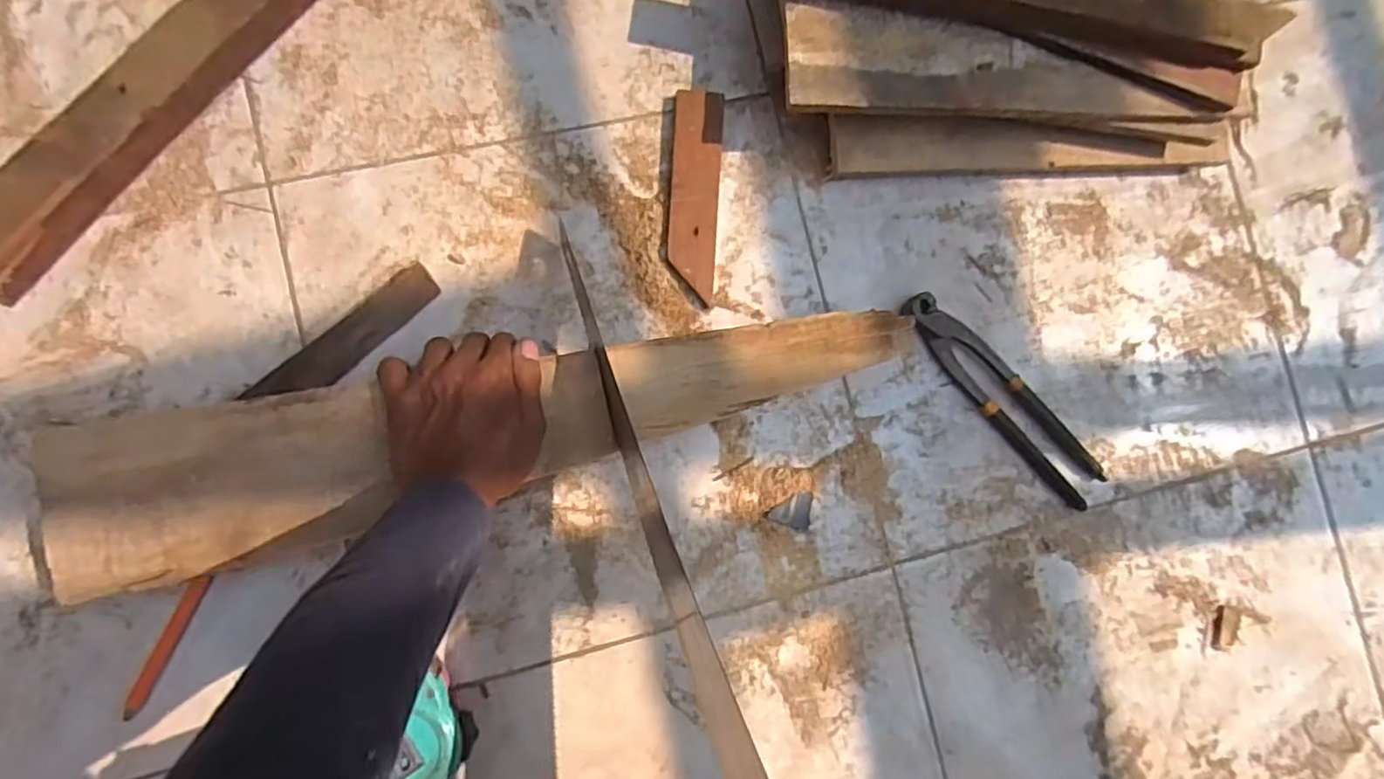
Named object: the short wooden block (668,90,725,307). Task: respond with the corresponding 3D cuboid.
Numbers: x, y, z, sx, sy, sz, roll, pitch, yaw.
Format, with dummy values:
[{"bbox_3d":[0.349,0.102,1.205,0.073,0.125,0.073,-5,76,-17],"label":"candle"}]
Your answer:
[{"bbox_3d":[0.003,-0.156,0.554,0.039,0.014,0.165,3,85,-7],"label":"short wooden block"}]

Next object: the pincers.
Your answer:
[{"bbox_3d":[0.256,0.006,0.569,0.043,0.017,0.220,-44,92,-8],"label":"pincers"}]

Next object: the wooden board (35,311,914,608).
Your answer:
[{"bbox_3d":[-0.125,0.027,0.476,0.575,0.017,0.104,-11,87,-8],"label":"wooden board"}]

